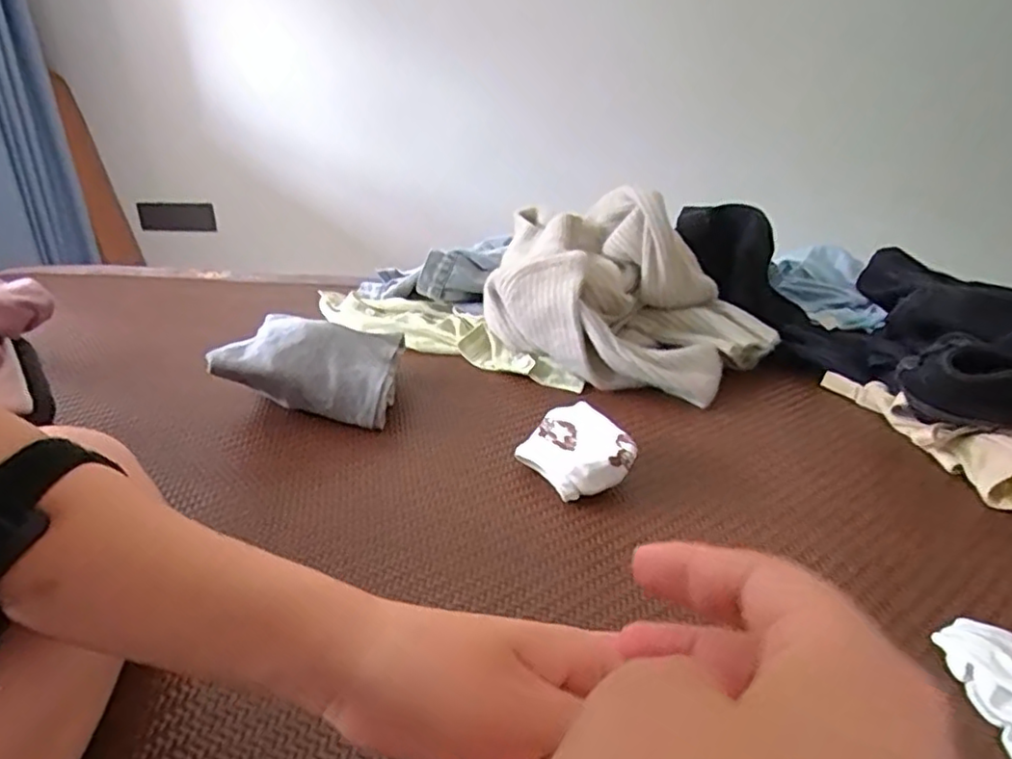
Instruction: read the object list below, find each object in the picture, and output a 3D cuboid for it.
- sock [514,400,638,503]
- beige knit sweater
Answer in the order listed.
[{"bbox_3d":[0.059,0.063,0.529,0.068,0.049,0.091,-15,28,-30],"label":"sock"},{"bbox_3d":[0.138,-0.103,0.739,0.329,0.167,0.222,9,25,18],"label":"beige knit sweater"}]

